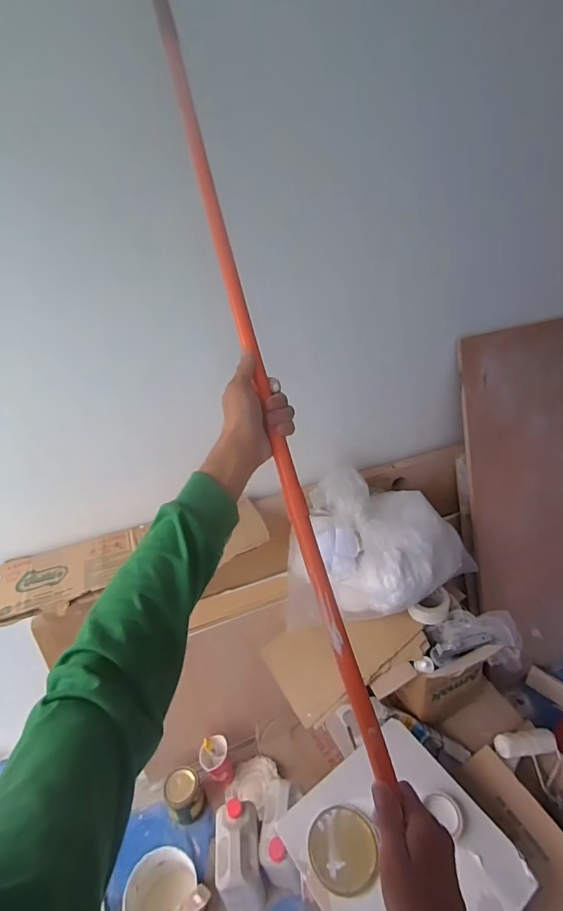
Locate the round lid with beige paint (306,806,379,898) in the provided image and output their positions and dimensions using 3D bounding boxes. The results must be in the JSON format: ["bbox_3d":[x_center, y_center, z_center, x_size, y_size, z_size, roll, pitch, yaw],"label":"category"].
[{"bbox_3d":[0.135,0.873,0.987,0.143,0.006,0.144,-1,44,1],"label":"round lid with beige paint"}]

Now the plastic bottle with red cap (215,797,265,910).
[{"bbox_3d":[-0.108,1.040,1.154,0.111,0.202,0.178,-8,33,-6],"label":"plastic bottle with red cap"}]

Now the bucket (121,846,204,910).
[{"bbox_3d":[-0.285,1.102,1.087,0.178,0.196,0.179,-3,32,2],"label":"bucket"}]

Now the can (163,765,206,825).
[{"bbox_3d":[-0.289,1.008,1.322,0.107,0.103,0.110,-3,32,2],"label":"can"}]

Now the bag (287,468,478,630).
[{"bbox_3d":[0.288,0.285,1.257,0.533,0.350,0.305,5,33,13],"label":"bag"}]

